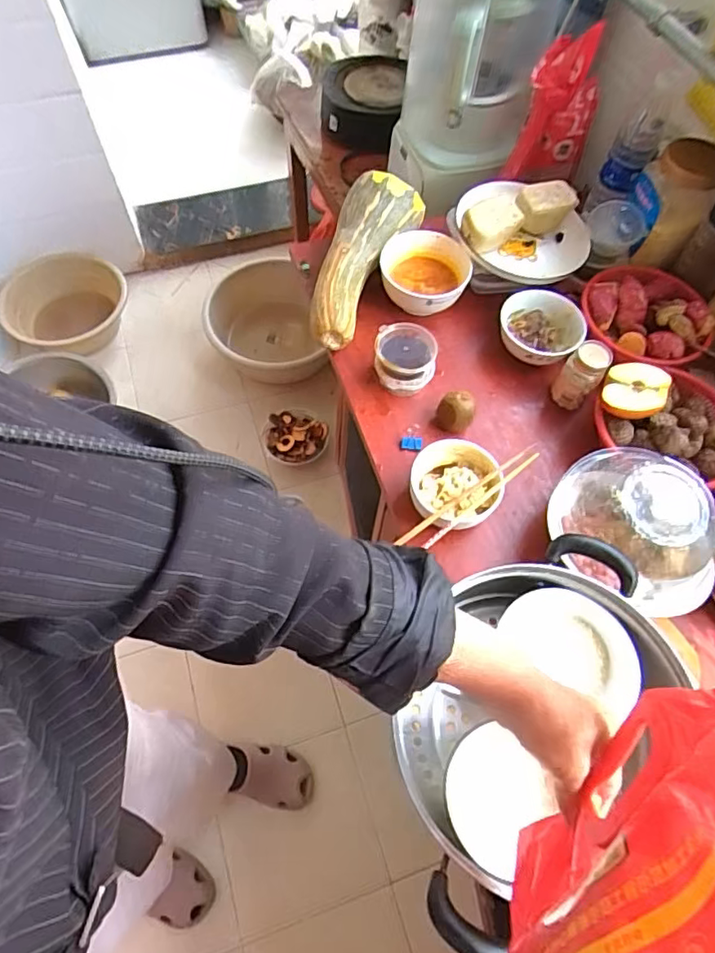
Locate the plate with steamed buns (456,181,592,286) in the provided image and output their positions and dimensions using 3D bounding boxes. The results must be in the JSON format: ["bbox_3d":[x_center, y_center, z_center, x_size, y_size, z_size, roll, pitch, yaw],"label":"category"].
[{"bbox_3d":[0.239,-0.357,0.824,0.196,0.091,0.162,21,64,8],"label":"plate with steamed buns"}]

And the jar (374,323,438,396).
[{"bbox_3d":[0.061,-0.150,0.746,0.076,0.066,0.073,1,63,-2],"label":"jar"}]

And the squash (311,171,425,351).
[{"bbox_3d":[0.009,-0.298,0.790,0.118,0.094,0.257,13,63,4],"label":"squash"}]

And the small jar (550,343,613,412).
[{"bbox_3d":[0.290,-0.136,0.733,0.049,0.092,0.050,26,65,11],"label":"small jar"}]

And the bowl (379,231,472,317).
[{"bbox_3d":[0.097,-0.286,0.819,0.127,0.064,0.117,36,67,15],"label":"bowl"}]

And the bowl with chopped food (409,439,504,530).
[{"bbox_3d":[0.116,0.014,0.673,0.097,0.061,0.106,1,63,-2],"label":"bowl with chopped food"}]

